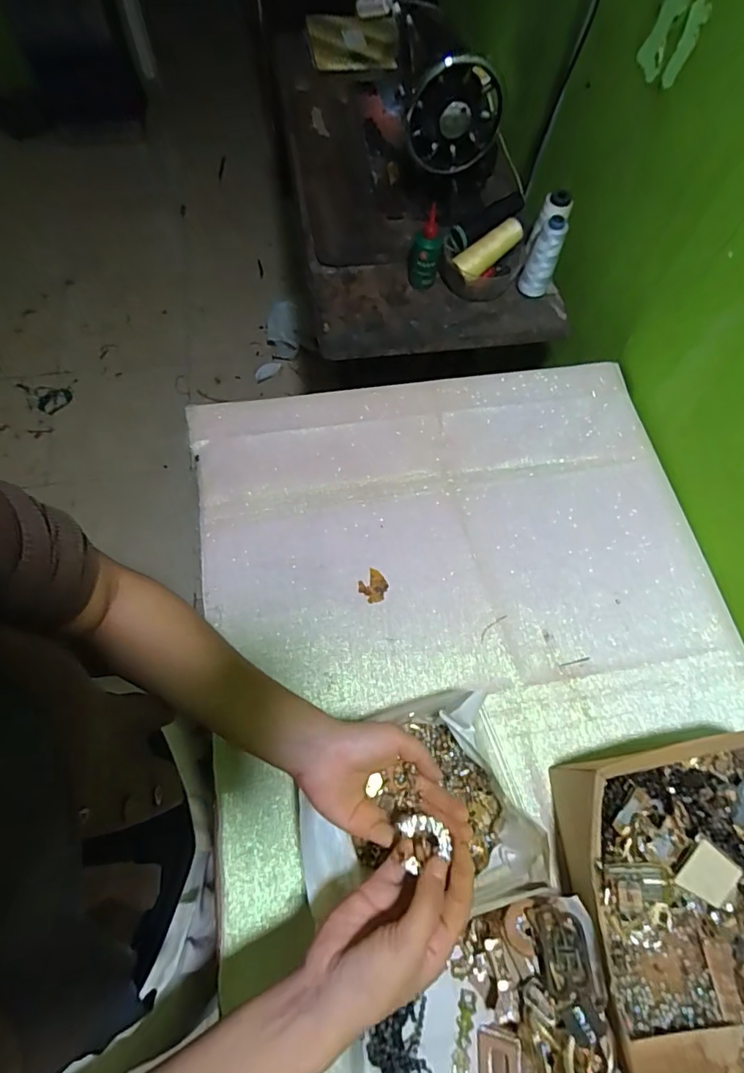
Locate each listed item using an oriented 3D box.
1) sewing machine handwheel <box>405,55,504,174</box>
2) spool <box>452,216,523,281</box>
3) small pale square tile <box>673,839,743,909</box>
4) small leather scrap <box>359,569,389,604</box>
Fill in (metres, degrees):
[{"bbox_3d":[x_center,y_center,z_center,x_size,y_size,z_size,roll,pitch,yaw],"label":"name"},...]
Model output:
[{"bbox_3d":[0.113,-0.577,0.706,0.131,0.135,0.033,0,67,-3],"label":"sewing machine handwheel"},{"bbox_3d":[0.176,-0.427,0.759,0.113,0.043,0.038,-34,69,7],"label":"spool"},{"bbox_3d":[0.295,0.295,0.444,0.043,0.006,0.043,28,82,22],"label":"small pale square tile"},{"bbox_3d":[0.002,0.060,0.601,0.032,0.005,0.035,-39,72,-17],"label":"small leather scrap"}]

